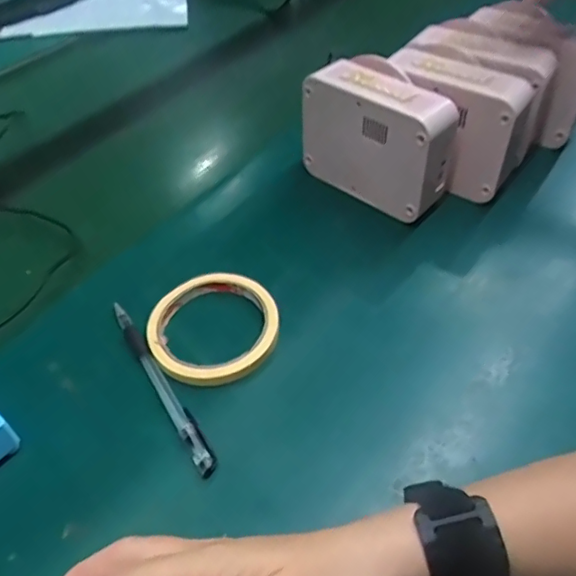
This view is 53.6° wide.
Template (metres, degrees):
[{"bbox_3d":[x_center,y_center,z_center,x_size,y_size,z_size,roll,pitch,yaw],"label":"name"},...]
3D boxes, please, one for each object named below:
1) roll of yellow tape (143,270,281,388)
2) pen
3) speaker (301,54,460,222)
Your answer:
[{"bbox_3d":[-0.053,0.027,0.408,0.092,0.015,0.090,-2,46,2],"label":"roll of yellow tape"},{"bbox_3d":[-0.086,0.061,0.382,0.013,0.007,0.153,-26,50,-20],"label":"pen"},{"bbox_3d":[0.073,-0.129,0.480,0.128,0.099,0.049,32,56,29],"label":"speaker"}]

